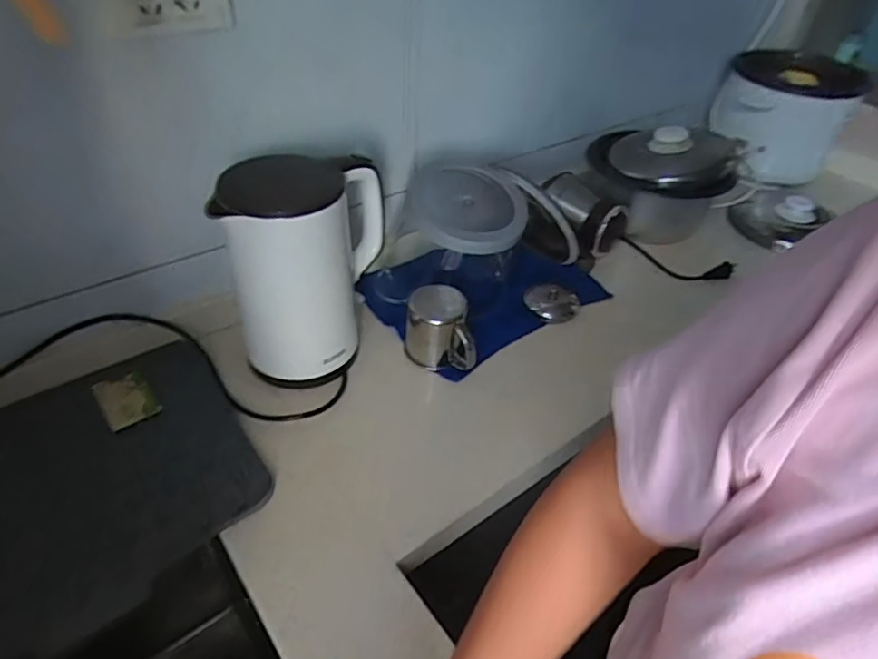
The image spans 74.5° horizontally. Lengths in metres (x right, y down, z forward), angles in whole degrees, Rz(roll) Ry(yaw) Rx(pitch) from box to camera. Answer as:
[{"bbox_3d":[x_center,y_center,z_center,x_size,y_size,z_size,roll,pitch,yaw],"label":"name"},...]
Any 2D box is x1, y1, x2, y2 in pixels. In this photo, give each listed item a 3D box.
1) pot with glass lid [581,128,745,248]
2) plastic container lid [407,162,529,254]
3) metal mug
[{"bbox_3d":[0.386,-0.256,1.011,0.246,0.140,0.262,13,41,7],"label":"pot with glass lid"},{"bbox_3d":[0.036,-0.159,0.744,0.148,0.024,0.142,8,60,-14],"label":"plastic container lid"},{"bbox_3d":[0.002,0.000,0.734,0.088,0.083,0.083,4,41,-4],"label":"metal mug"}]

